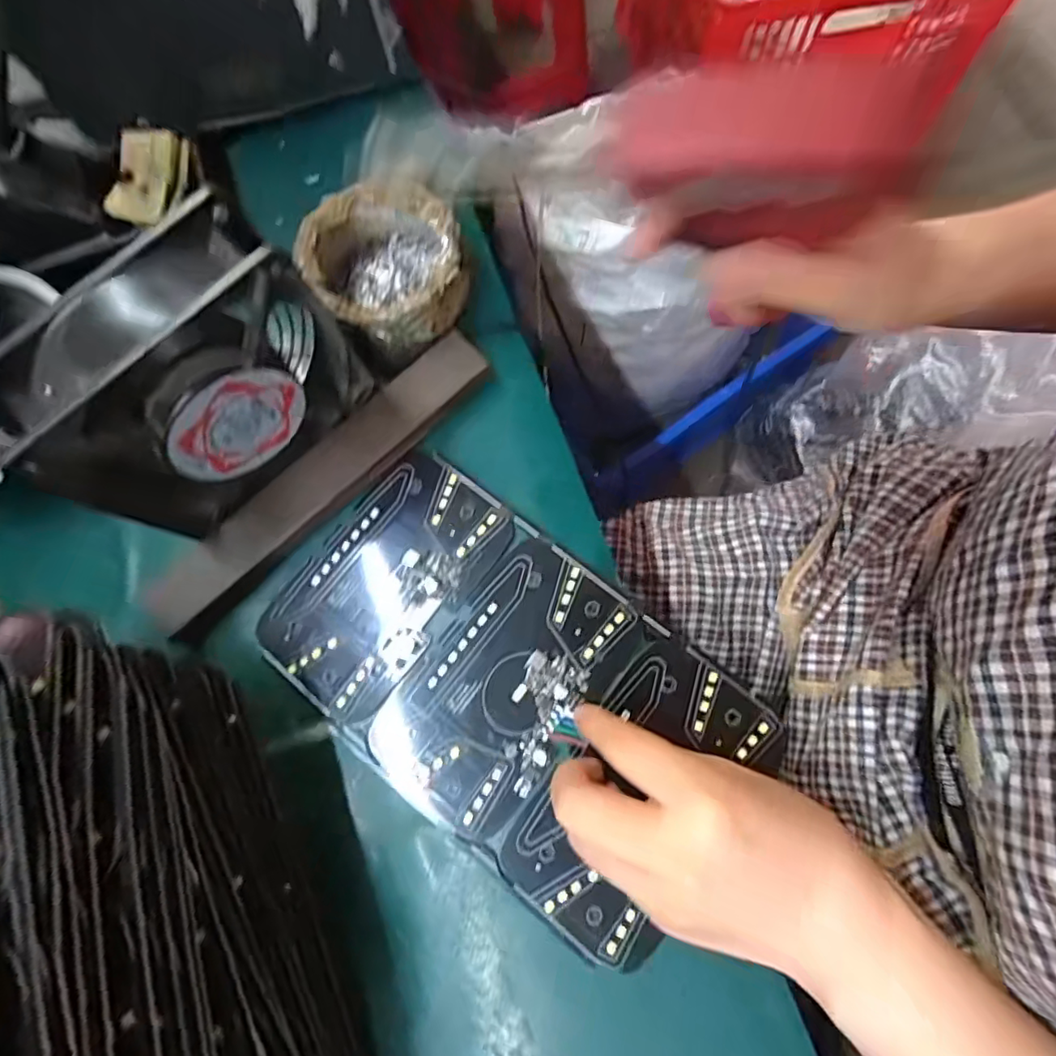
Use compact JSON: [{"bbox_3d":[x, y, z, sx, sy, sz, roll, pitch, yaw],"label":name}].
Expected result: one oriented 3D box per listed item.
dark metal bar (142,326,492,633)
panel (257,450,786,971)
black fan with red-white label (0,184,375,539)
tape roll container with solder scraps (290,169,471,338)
[{"bbox_3d":[-0.106,-0.026,0.287,0.204,0.017,0.035,-44,78,-9],"label":"dark metal bar"},{"bbox_3d":[-0.013,0.071,0.267,0.224,0.010,0.134,37,79,11],"label":"panel"},{"bbox_3d":[-0.139,-0.058,0.236,0.046,0.102,0.121,43,80,12],"label":"black fan with red-white label"},{"bbox_3d":[-0.074,-0.141,0.301,0.084,0.035,0.087,-1,75,2],"label":"tape roll container with solder scraps"}]

